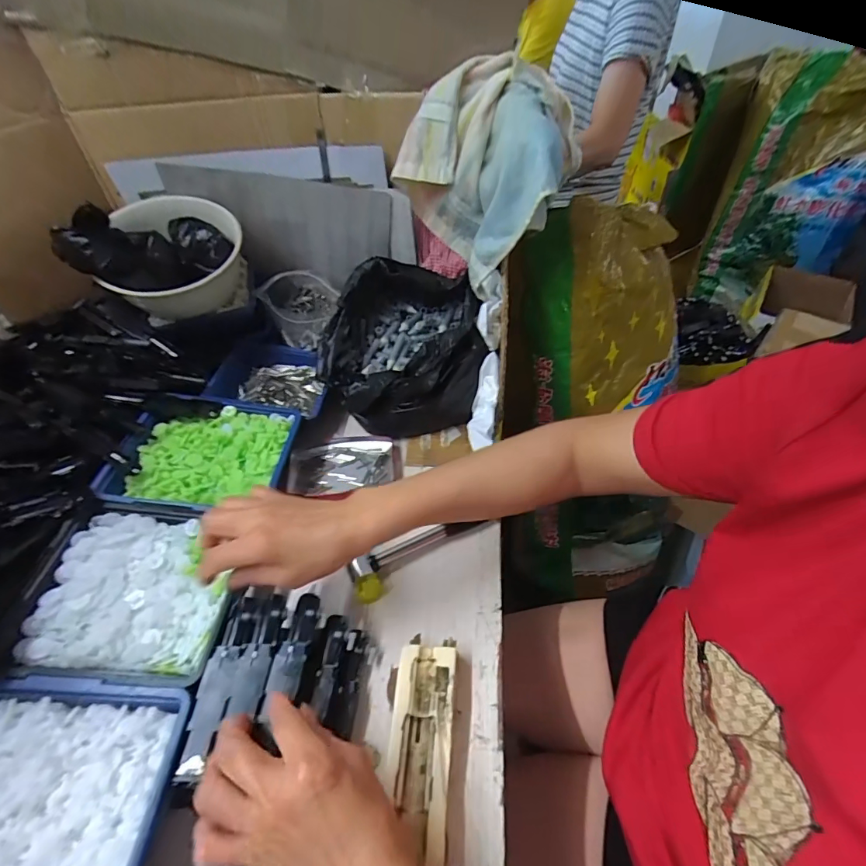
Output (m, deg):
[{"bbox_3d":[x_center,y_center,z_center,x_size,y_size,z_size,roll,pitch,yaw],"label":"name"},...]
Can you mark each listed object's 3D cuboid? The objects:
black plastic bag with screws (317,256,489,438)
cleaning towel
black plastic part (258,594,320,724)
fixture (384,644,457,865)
[{"bbox_3d":[-0.031,-0.116,0.564,0.192,0.126,0.213,8,48,11],"label":"black plastic bag with screws"},{"bbox_3d":[0.069,-0.288,0.503,0.186,0.195,0.121,33,57,29],"label":"cleaning towel"},{"bbox_3d":[-0.105,0.165,0.335,0.023,0.008,0.090,4,42,7],"label":"black plastic part"},{"bbox_3d":[-0.009,0.230,0.326,0.045,0.026,0.132,2,48,6],"label":"fixture"}]

